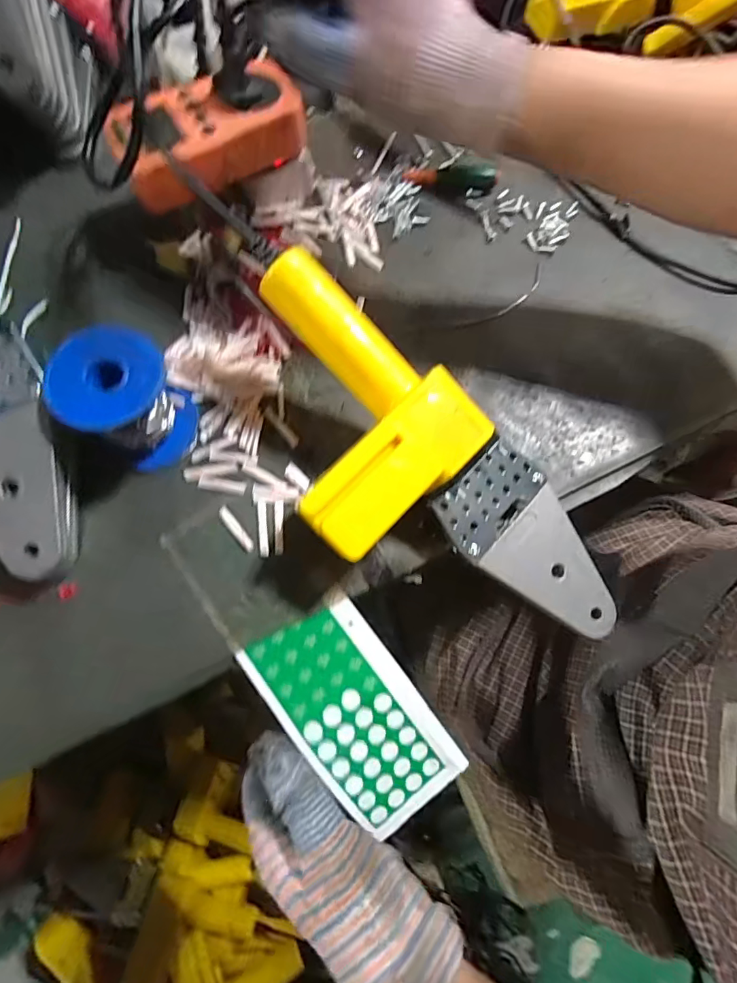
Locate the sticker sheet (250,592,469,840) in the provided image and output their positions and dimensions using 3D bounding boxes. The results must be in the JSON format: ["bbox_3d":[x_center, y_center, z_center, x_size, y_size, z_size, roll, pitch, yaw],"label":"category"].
[{"bbox_3d":[-0.034,0.094,0.283,0.067,0.021,0.213,-39,84,-13],"label":"sticker sheet"}]

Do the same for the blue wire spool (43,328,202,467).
[{"bbox_3d":[-0.142,-0.054,0.288,0.060,0.061,0.061,0,71,-1],"label":"blue wire spool"}]

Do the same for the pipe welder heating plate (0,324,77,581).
[{"bbox_3d":[-0.206,-0.020,0.267,0.061,0.011,0.140,-15,89,-8],"label":"pipe welder heating plate"}]

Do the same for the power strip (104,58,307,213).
[{"bbox_3d":[-0.112,-0.248,0.334,0.127,0.037,0.072,-37,75,-12],"label":"power strip"}]

